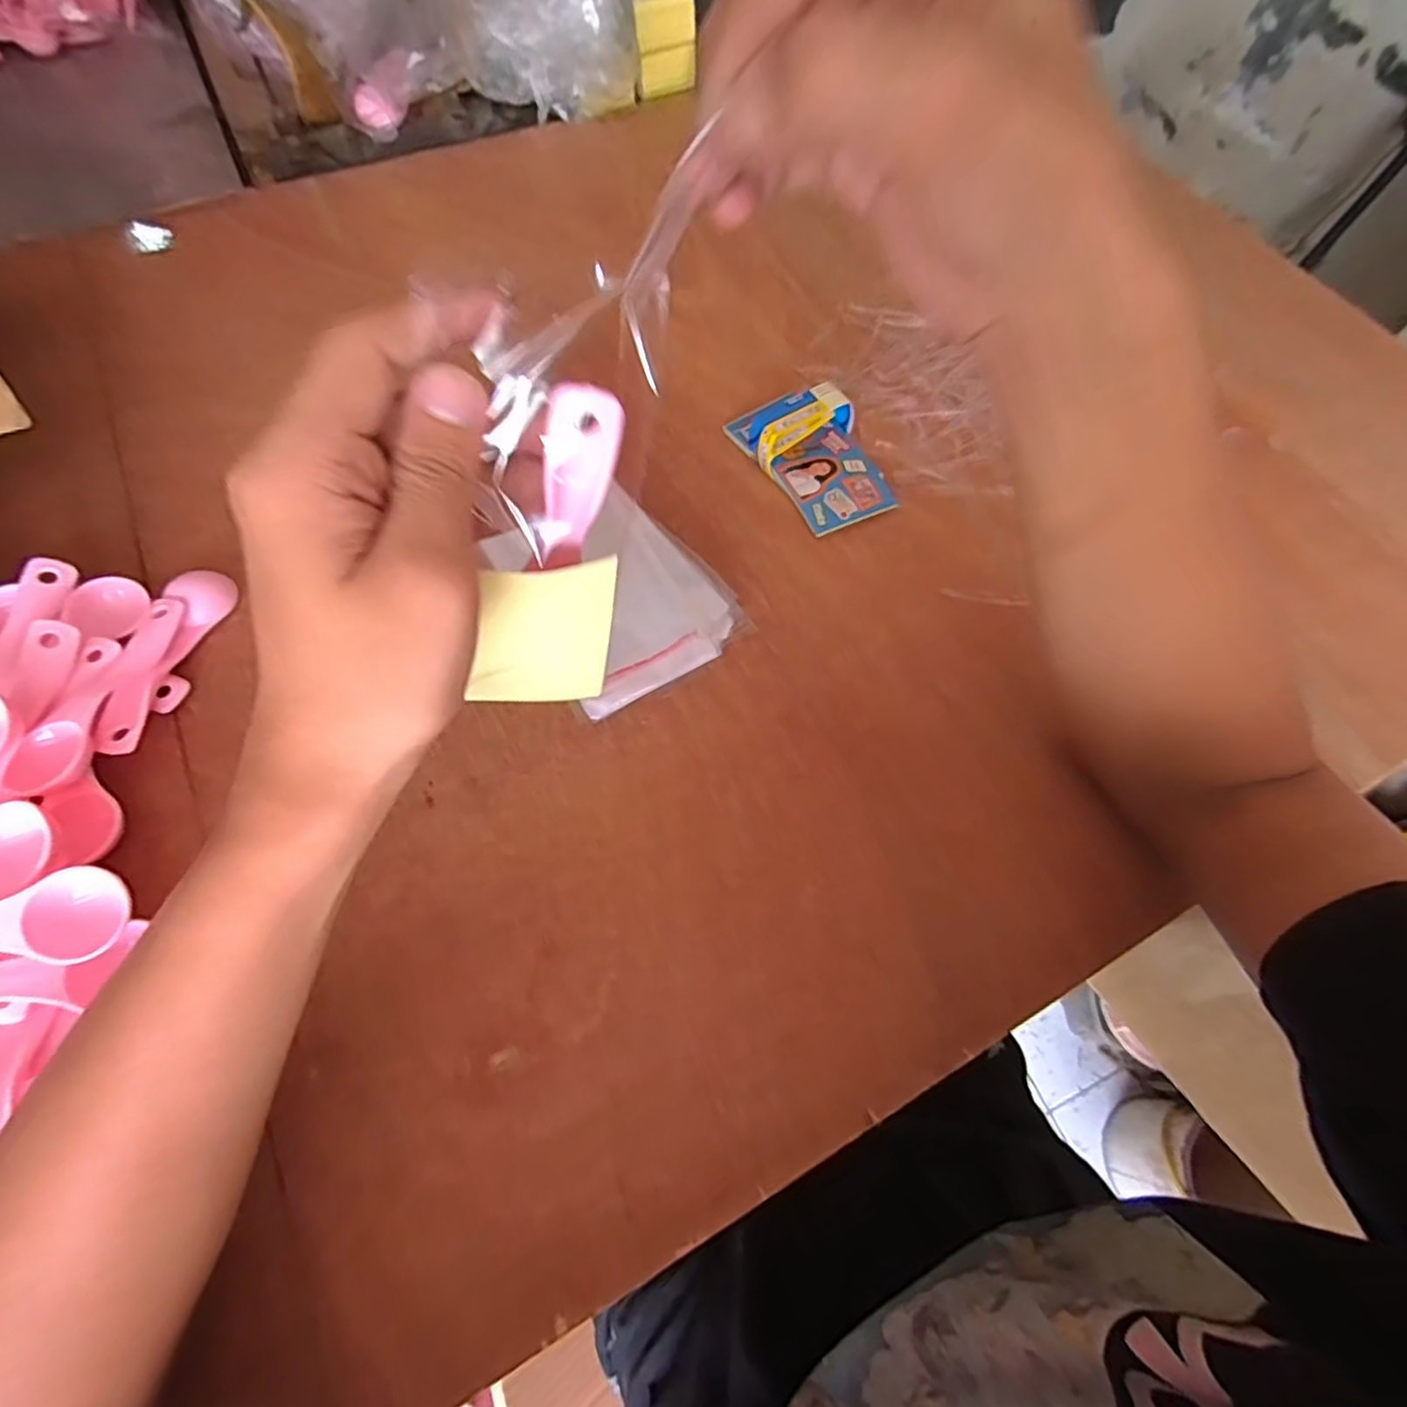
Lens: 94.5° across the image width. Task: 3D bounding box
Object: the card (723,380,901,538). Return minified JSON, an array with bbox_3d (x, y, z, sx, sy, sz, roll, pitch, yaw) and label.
[{"bbox_3d":[0.069,-0.157,0.400,0.070,0.035,0.099,-22,66,-11],"label":"card"}]

